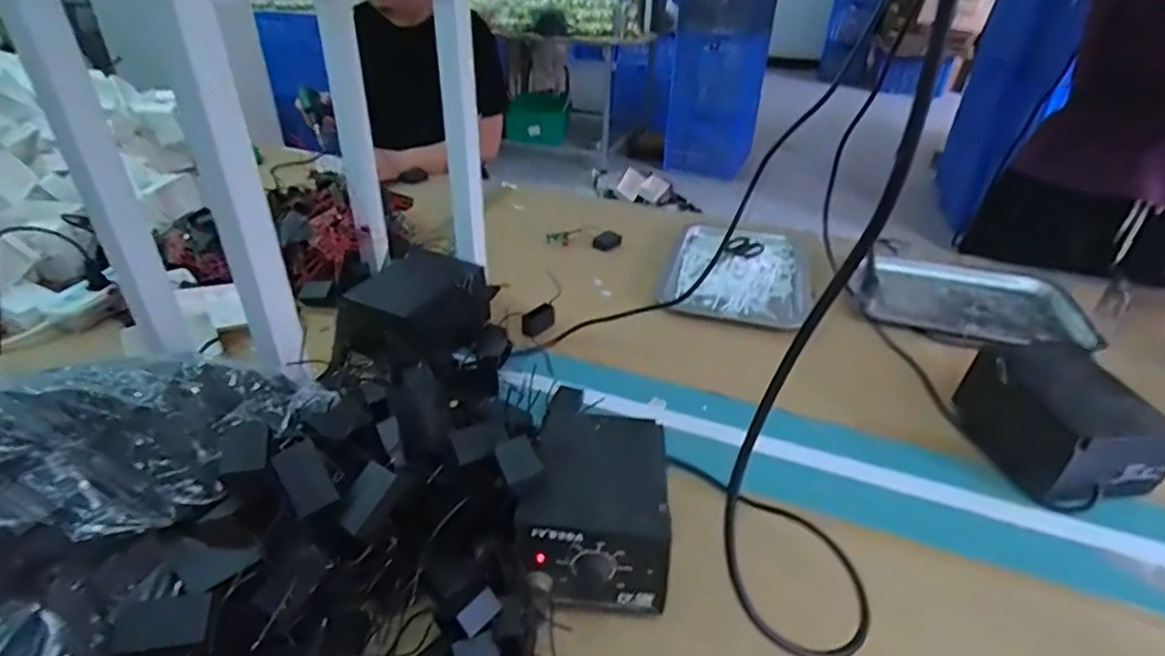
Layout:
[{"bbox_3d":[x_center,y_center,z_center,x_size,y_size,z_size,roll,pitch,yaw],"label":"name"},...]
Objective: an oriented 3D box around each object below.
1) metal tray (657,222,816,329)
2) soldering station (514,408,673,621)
[{"bbox_3d":[0.245,-0.102,0.939,0.205,0.030,0.311,9,35,13],"label":"metal tray"},{"bbox_3d":[0.016,0.147,0.489,0.120,0.090,0.137,3,32,2],"label":"soldering station"}]

